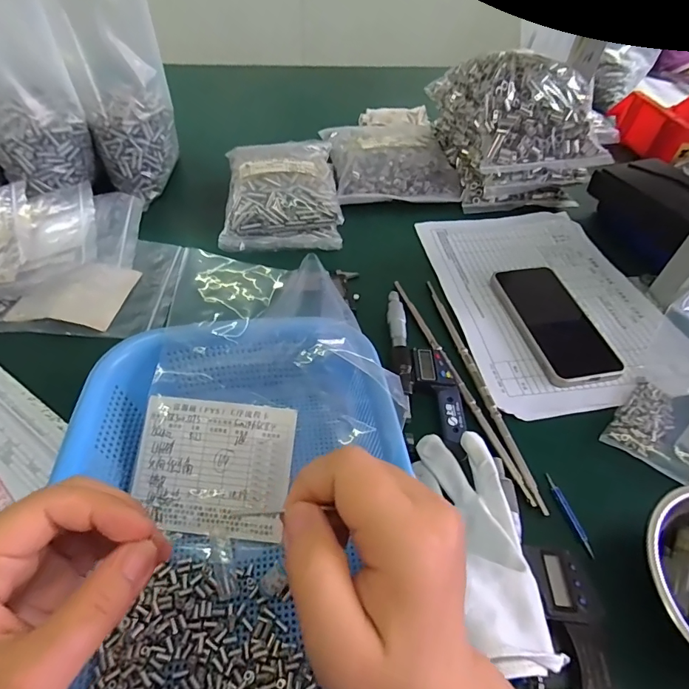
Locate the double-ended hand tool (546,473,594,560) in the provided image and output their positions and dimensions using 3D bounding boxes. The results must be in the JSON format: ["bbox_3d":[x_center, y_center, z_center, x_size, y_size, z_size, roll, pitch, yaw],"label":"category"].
[{"bbox_3d":[0.164,0.123,0.318,0.006,0.004,0.062,-8,49,-11],"label":"double-ended hand tool"}]

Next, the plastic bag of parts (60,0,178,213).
[{"bbox_3d":[-0.269,-0.298,0.529,0.074,0.199,0.098,16,49,10],"label":"plastic bag of parts"}]

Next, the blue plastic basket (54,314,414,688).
[{"bbox_3d":[-0.063,0.107,0.261,0.205,0.066,0.278,0,48,-4],"label":"blue plastic basket"}]

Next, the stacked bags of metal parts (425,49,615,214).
[{"bbox_3d":[0.225,-0.306,0.595,0.155,0.143,0.242,-3,48,-6],"label":"stacked bags of metal parts"}]

